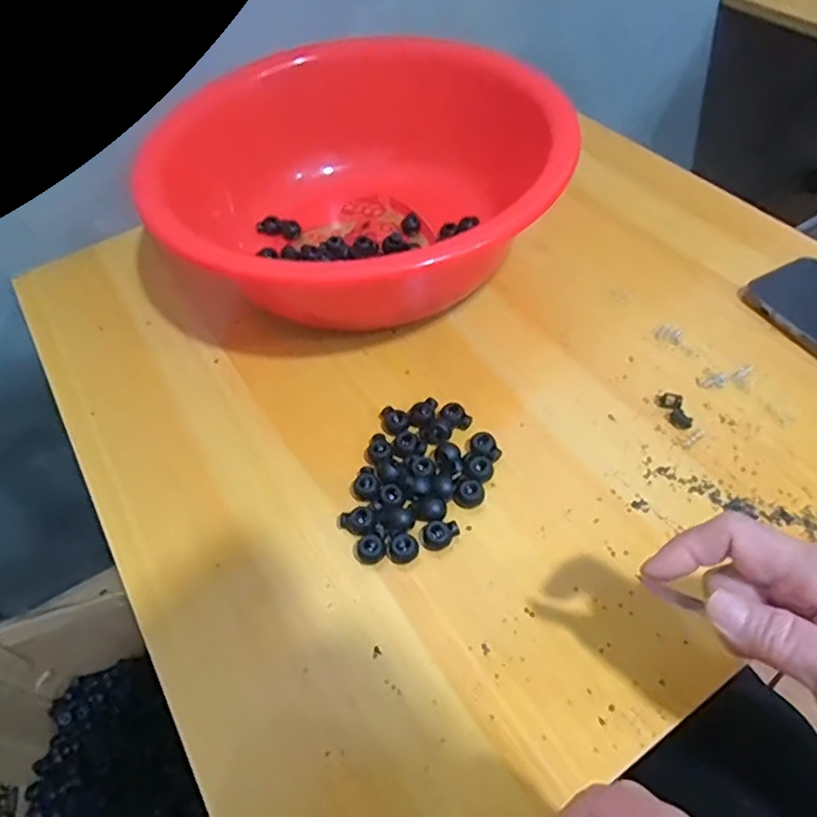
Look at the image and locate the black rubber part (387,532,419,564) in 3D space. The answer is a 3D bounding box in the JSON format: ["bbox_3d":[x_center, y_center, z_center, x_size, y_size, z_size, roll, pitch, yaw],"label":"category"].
[{"bbox_3d":[-0.004,0.085,0.371,0.019,0.010,0.015,-7,54,0],"label":"black rubber part"}]

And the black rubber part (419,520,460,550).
[{"bbox_3d":[0.020,0.078,0.375,0.023,0.011,0.016,-34,58,-18],"label":"black rubber part"}]

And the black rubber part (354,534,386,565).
[{"bbox_3d":[-0.023,0.087,0.372,0.018,0.011,0.016,-1,54,5],"label":"black rubber part"}]

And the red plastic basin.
[{"bbox_3d":[-0.063,-0.174,0.506,0.276,0.114,0.281,-3,54,4],"label":"red plastic basin"}]

